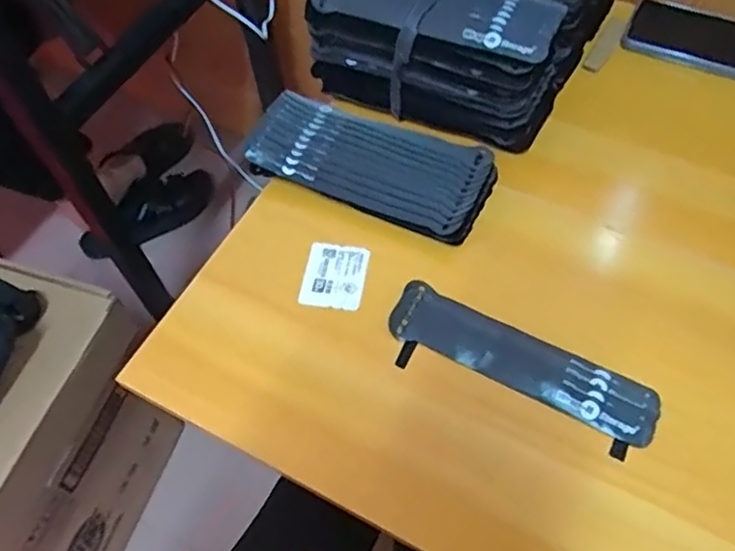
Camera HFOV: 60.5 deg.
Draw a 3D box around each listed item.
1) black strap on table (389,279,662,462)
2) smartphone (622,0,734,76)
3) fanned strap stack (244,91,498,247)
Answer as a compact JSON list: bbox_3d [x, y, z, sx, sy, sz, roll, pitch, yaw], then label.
[{"bbox_3d":[0.108,0.067,0.459,0.197,0.008,0.061,26,64,16],"label":"black strap on table"},{"bbox_3d":[0.347,-0.235,0.630,0.163,0.011,0.080,22,63,14],"label":"smartphone"},{"bbox_3d":[0.003,-0.096,0.544,0.202,0.034,0.088,22,63,14],"label":"fanned strap stack"}]

